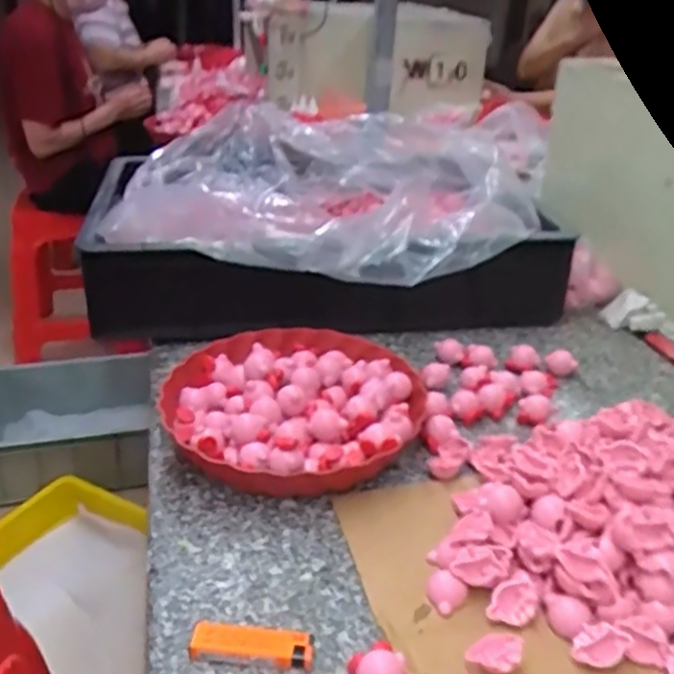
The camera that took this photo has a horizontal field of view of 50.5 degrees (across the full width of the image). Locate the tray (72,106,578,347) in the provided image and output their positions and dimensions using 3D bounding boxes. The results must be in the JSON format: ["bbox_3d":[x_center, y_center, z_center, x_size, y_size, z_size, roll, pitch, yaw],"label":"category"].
[{"bbox_3d":[-0.025,-0.160,0.969,0.551,0.198,0.476,-3,29,-9],"label":"tray"}]

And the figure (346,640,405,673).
[{"bbox_3d":[0.026,0.210,0.449,0.036,0.024,0.030,-8,30,-18],"label":"figure"}]

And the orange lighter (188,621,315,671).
[{"bbox_3d":[-0.055,0.202,0.472,0.079,0.014,0.029,4,28,4],"label":"orange lighter"}]

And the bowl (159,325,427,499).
[{"bbox_3d":[-0.039,0.062,0.687,0.238,0.060,0.249,2,28,-1],"label":"bowl"}]

